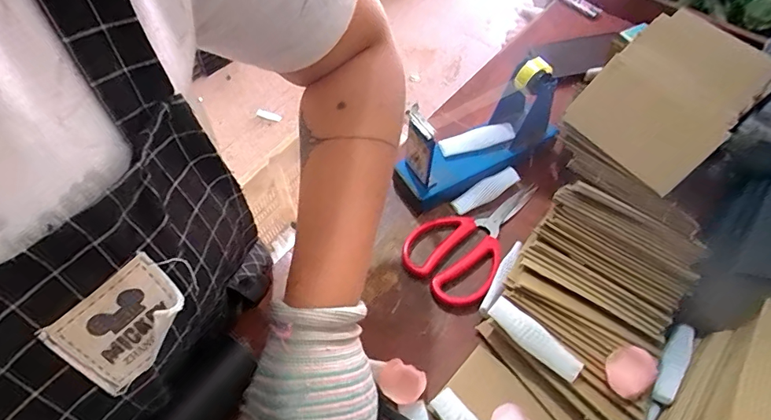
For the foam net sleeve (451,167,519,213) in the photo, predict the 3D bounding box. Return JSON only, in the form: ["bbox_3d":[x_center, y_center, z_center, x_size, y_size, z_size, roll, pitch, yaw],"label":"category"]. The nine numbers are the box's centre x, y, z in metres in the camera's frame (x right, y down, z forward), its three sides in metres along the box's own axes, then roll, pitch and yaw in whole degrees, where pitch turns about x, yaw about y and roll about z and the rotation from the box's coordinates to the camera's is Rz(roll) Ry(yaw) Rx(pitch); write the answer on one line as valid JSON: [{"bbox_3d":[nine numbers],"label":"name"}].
[{"bbox_3d":[0.117,-0.025,0.523,0.084,0.015,0.021,-28,62,-17],"label":"foam net sleeve"}]

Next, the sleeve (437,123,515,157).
[{"bbox_3d":[0.107,-0.084,0.534,0.088,0.018,0.021,-11,59,-8],"label":"sleeve"}]

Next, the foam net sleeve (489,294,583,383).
[{"bbox_3d":[0.133,0.113,0.400,0.088,0.012,0.022,40,66,21],"label":"foam net sleeve"}]

